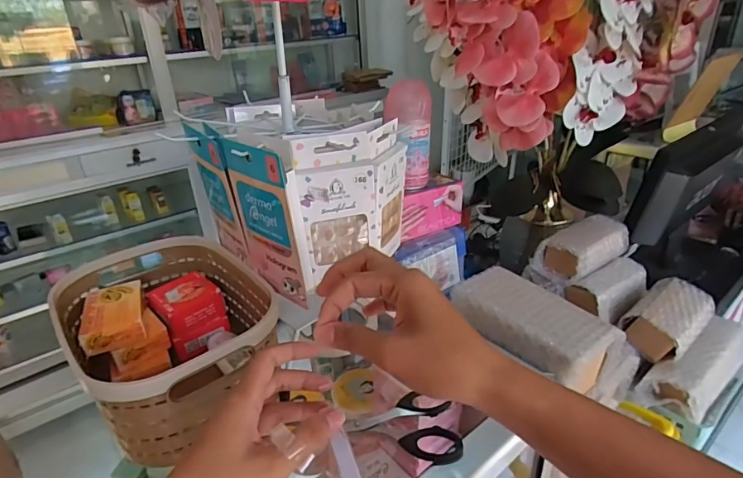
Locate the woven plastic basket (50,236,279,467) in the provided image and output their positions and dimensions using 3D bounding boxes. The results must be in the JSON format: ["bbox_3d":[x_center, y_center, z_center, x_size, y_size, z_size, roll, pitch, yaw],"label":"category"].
[{"bbox_3d":[-0.190,0.088,0.438,0.159,0.089,0.220,-24,33,-35],"label":"woven plastic basket"}]

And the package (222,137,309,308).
[{"bbox_3d":[-0.087,-0.013,0.387,0.080,0.138,0.014,25,42,34],"label":"package"}]

